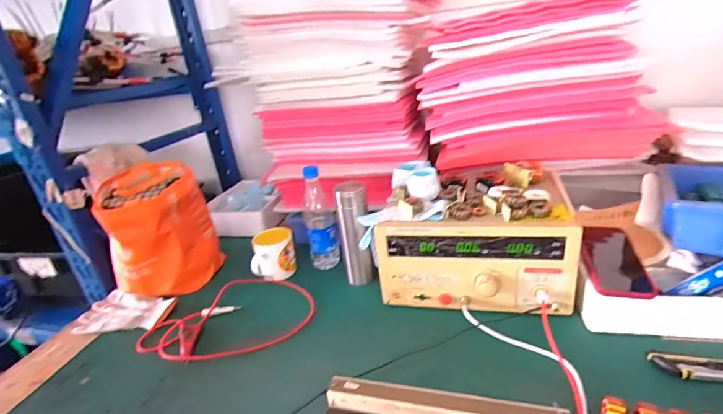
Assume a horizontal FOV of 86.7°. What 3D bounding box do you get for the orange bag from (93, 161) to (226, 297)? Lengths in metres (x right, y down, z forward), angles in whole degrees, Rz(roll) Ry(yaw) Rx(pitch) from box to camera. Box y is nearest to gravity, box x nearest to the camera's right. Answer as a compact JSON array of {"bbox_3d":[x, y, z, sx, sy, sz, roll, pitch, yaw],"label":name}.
[{"bbox_3d":[-0.445,0.044,0.842,0.211,0.219,0.206,-19,26,-26],"label":"orange bag"}]

